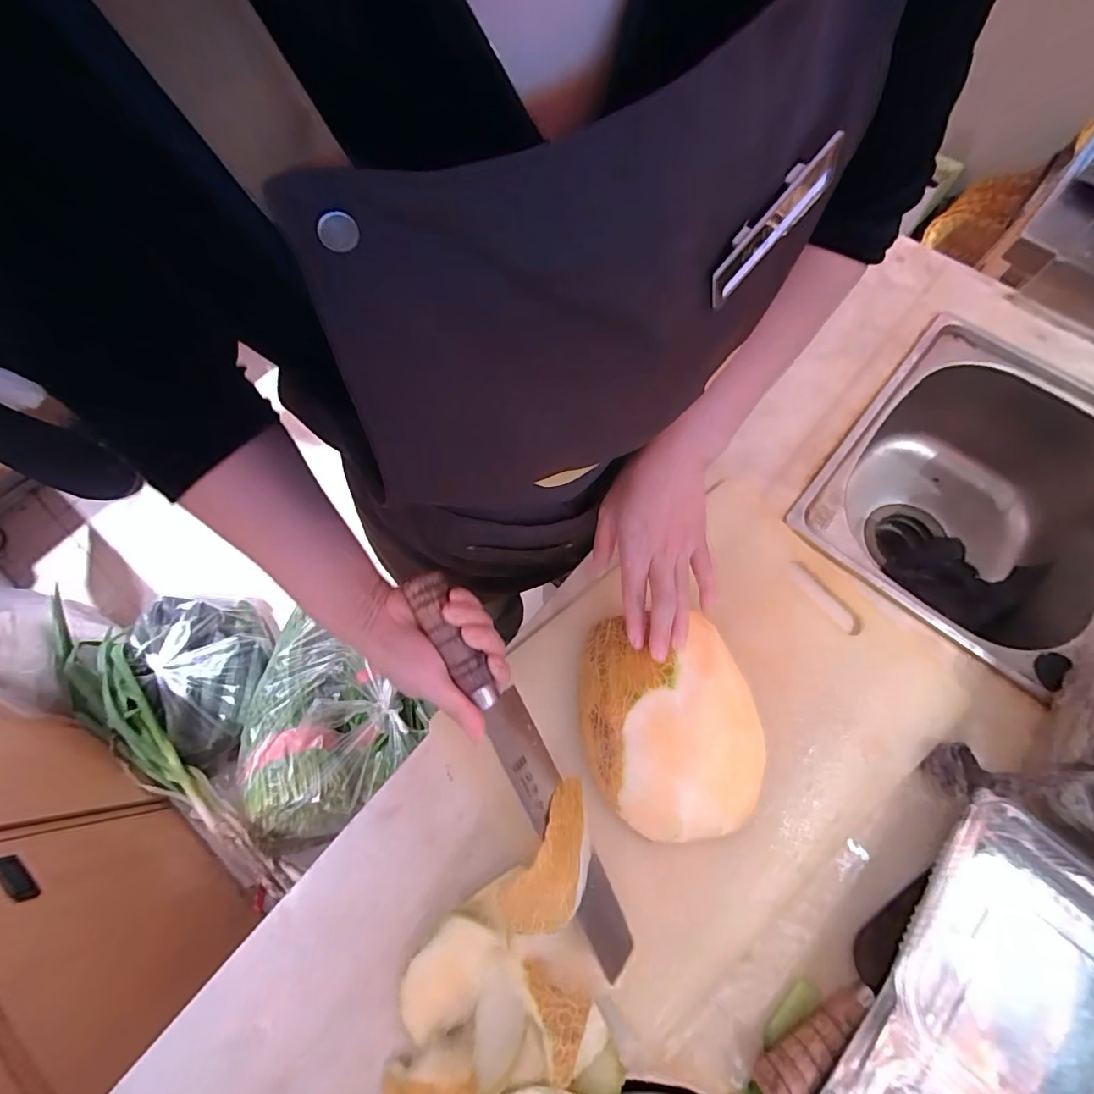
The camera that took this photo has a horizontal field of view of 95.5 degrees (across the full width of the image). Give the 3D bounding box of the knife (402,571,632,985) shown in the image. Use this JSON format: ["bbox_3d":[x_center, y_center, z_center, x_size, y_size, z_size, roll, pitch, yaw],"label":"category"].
[{"bbox_3d":[-0.018,0.159,0.370,0.036,0.040,0.311,-28,92,-9],"label":"knife"}]

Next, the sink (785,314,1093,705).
[{"bbox_3d":[0.480,-0.035,0.596,0.308,0.176,0.378,39,75,14],"label":"sink"}]

